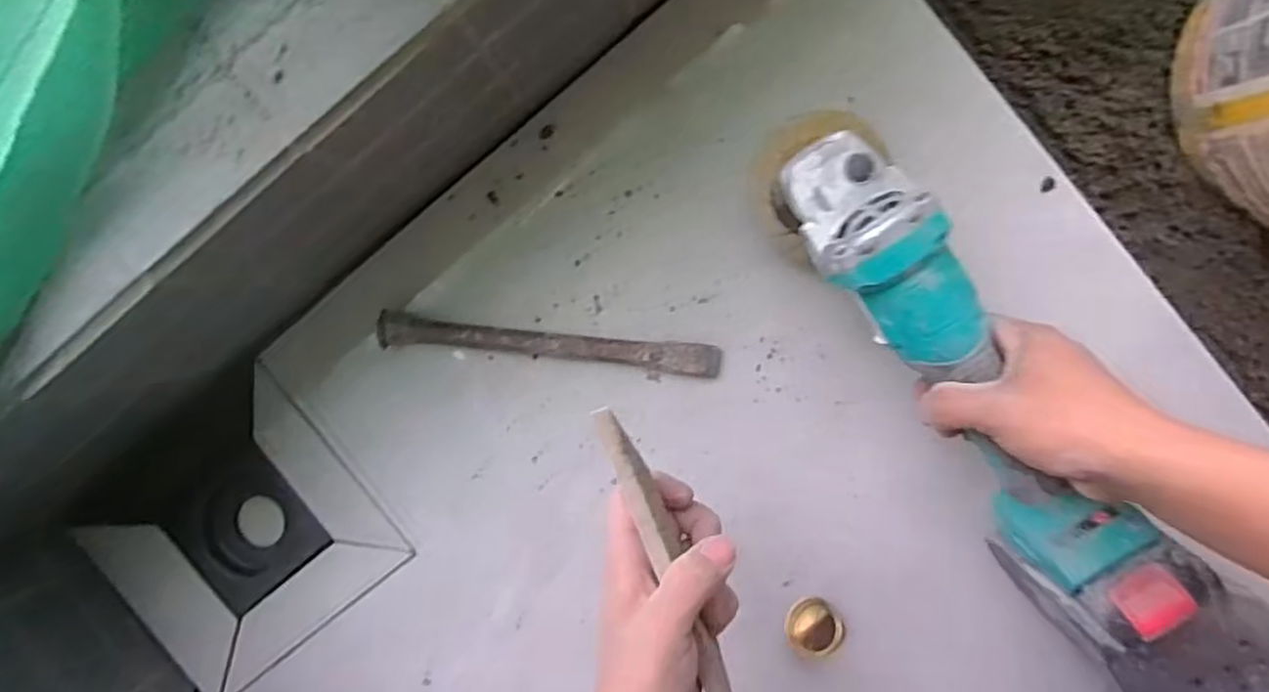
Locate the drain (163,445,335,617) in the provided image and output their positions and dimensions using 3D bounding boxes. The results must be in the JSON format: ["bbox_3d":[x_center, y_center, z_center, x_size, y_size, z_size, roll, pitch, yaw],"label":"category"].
[{"bbox_3d":[-0.304,0.140,0.570,0.102,0.027,0.105,-39,91,5],"label":"drain"}]

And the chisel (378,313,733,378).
[{"bbox_3d":[-0.061,0.000,0.524,0.245,0.020,0.023,6,94,3],"label":"chisel"}]

